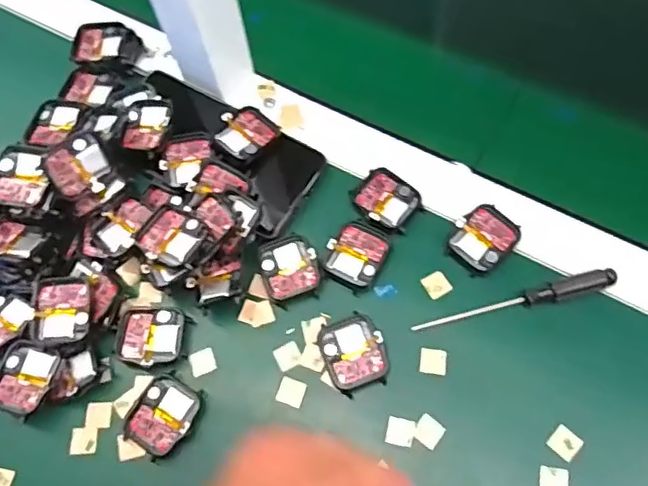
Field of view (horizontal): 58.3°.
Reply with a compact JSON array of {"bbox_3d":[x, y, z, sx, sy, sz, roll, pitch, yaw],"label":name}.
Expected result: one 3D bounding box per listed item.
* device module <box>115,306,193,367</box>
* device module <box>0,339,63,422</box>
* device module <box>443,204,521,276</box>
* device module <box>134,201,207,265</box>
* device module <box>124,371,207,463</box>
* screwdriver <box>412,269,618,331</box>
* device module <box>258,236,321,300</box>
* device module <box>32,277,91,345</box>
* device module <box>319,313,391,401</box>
[{"bbox_3d":[-0.112,0.061,0.378,0.042,0.009,0.039,8,66,7],"label":"device module"},{"bbox_3d":[-0.187,0.086,0.366,0.036,0.018,0.044,12,67,9],"label":"device module"},{"bbox_3d":[0.107,-0.003,0.390,0.045,0.008,0.037,-43,70,-15],"label":"device module"},{"bbox_3d":[-0.097,-0.005,0.371,0.042,0.007,0.036,25,69,14],"label":"device module"},{"bbox_3d":[-0.098,0.107,0.359,0.038,0.012,0.046,29,70,15],"label":"device module"},{"bbox_3d":[0.123,0.038,0.371,0.129,0.013,0.011,-14,66,-3],"label":"screwdriver"},{"bbox_3d":[-0.023,0.016,0.391,0.037,0.009,0.040,-17,66,-4],"label":"device module"},{"bbox_3d":[-0.166,0.045,0.376,0.035,0.020,0.043,-5,65,1],"label":"device module"},{"bbox_3d":[0.019,0.069,0.367,0.037,0.010,0.046,-19,66,-5],"label":"device module"}]

